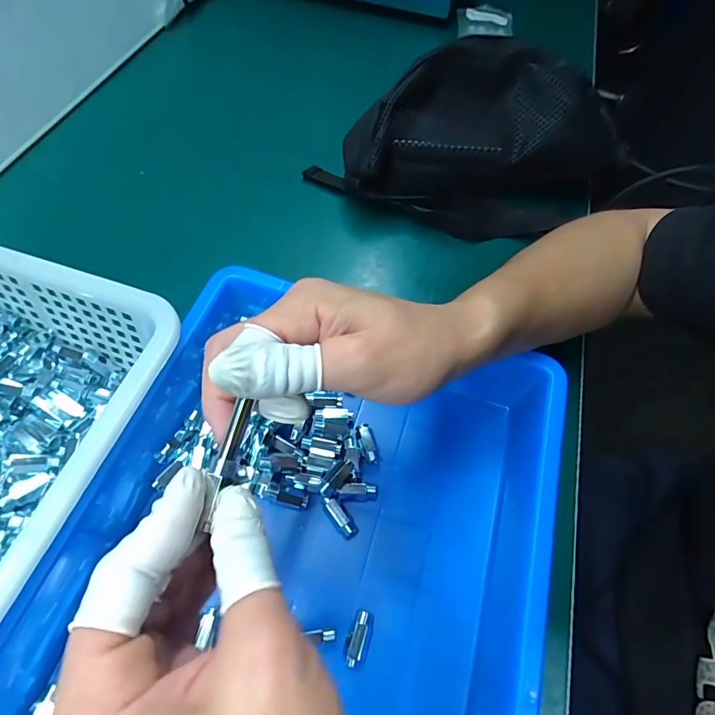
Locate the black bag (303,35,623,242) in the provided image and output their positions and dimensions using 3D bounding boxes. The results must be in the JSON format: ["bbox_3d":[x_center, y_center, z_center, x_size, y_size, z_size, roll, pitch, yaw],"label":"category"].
[{"bbox_3d":[0.098,-0.196,0.398,0.284,0.117,0.113,6,60,-1],"label":"black bag"}]

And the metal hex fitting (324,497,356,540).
[{"bbox_3d":[-0.012,0.102,0.275,0.010,0.012,0.028,-33,67,-20],"label":"metal hex fitting"}]

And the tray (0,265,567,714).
[{"bbox_3d":[-0.030,0.130,0.232,0.290,0.066,0.378,18,60,6],"label":"tray"}]

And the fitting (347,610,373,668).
[{"bbox_3d":[0.001,0.159,0.243,0.011,0.010,0.027,17,60,5],"label":"fitting"}]

